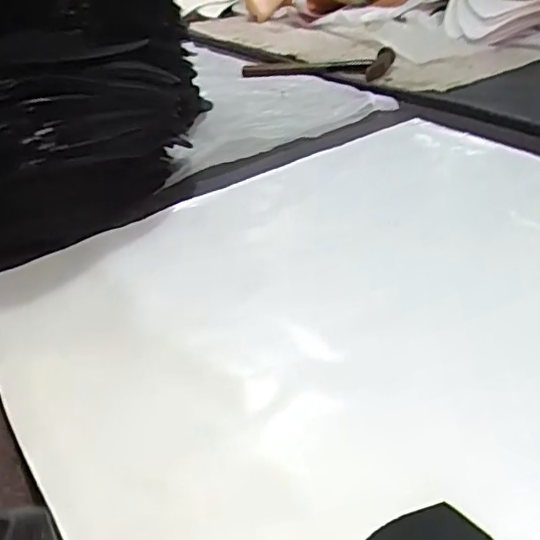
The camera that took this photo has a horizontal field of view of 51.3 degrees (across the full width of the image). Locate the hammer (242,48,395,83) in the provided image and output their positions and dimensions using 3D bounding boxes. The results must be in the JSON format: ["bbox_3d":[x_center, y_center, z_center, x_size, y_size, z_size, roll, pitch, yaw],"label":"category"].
[{"bbox_3d":[0.060,-0.281,0.777,0.198,0.025,0.082,7,39,19],"label":"hammer"}]

